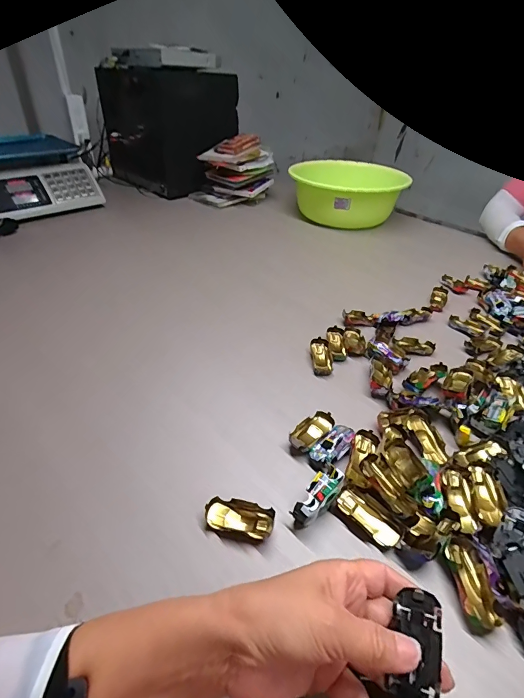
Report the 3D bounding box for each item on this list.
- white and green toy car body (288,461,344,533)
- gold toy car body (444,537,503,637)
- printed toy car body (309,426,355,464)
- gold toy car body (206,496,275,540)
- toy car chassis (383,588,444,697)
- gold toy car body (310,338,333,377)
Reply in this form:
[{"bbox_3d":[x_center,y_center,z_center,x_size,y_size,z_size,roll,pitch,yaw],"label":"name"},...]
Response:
[{"bbox_3d":[0.054,0.141,0.363,0.023,0.028,0.064,29,58,31],"label":"white and green toy car body"},{"bbox_3d":[0.174,0.194,0.317,0.031,0.017,0.068,2,37,-1],"label":"gold toy car body"},{"bbox_3d":[0.079,0.108,0.421,0.058,0.018,0.028,-27,46,-33],"label":"printed toy car body"},{"bbox_3d":[-0.021,0.157,0.355,0.063,0.017,0.030,9,38,9],"label":"gold toy car body"},{"bbox_3d":[0.097,0.188,0.238,0.027,0.011,0.064,15,53,17],"label":"toy car chassis"},{"bbox_3d":[0.087,0.013,0.556,0.029,0.026,0.062,2,37,-1],"label":"gold toy car body"}]

